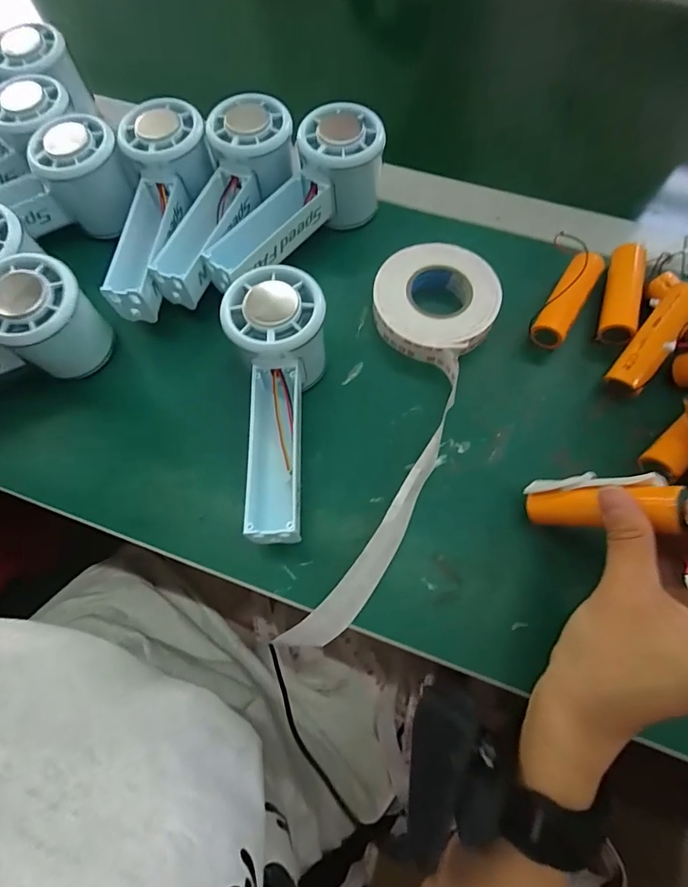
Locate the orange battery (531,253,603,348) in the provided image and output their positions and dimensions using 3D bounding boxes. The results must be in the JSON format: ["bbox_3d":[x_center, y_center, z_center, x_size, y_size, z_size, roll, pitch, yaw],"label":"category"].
[{"bbox_3d":[0.148,-0.096,0.303,0.022,0.016,0.071,31,73,12],"label":"orange battery"}]

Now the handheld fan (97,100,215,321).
[{"bbox_3d":[-0.128,-0.158,0.311,0.056,0.045,0.150,7,82,4],"label":"handheld fan"}]

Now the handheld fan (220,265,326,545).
[{"bbox_3d":[-0.038,-0.023,0.258,0.052,0.048,0.149,-1,82,1],"label":"handheld fan"}]

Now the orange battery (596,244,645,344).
[{"bbox_3d":[0.186,-0.100,0.303,0.022,0.017,0.068,15,70,7],"label":"orange battery"}]

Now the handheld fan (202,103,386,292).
[{"bbox_3d":[-0.031,-0.161,0.311,0.068,0.053,0.148,36,74,14],"label":"handheld fan"}]

